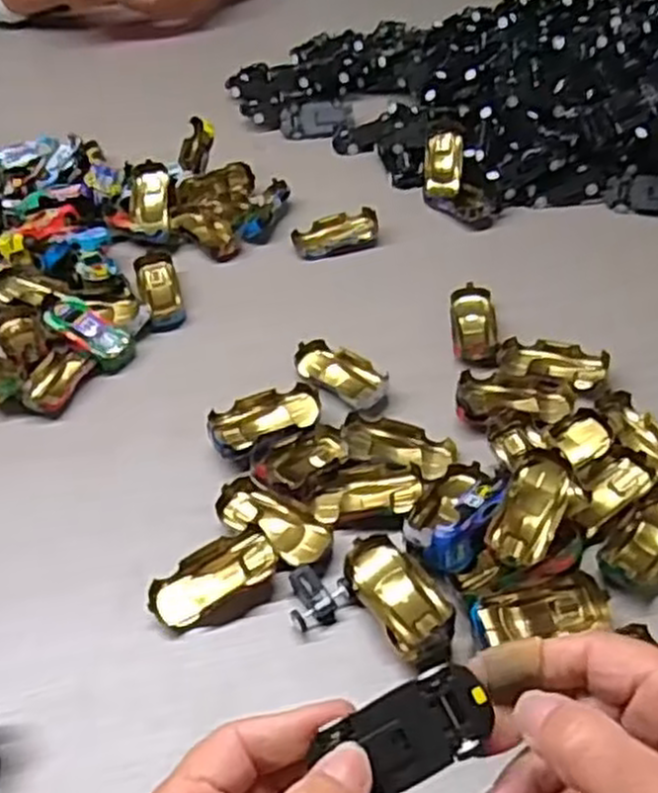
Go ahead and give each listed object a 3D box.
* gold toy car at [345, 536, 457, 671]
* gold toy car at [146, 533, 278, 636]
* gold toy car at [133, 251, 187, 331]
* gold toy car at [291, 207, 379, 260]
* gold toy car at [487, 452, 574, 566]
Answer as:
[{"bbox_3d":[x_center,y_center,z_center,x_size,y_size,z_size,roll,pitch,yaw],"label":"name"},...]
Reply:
[{"bbox_3d":[0.033,0.094,0.370,0.030,0.021,0.066,-24,49,-20],"label":"gold toy car"},{"bbox_3d":[-0.055,0.093,0.389,0.062,0.018,0.034,-27,50,-22],"label":"gold toy car"},{"bbox_3d":[-0.117,-0.074,0.552,0.027,0.018,0.068,-14,46,-11],"label":"gold toy car"},{"bbox_3d":[0.005,-0.120,0.586,0.062,0.018,0.035,-15,47,-13],"label":"gold toy car"},{"bbox_3d":[0.100,0.057,0.391,0.029,0.018,0.064,27,61,10],"label":"gold toy car"}]

